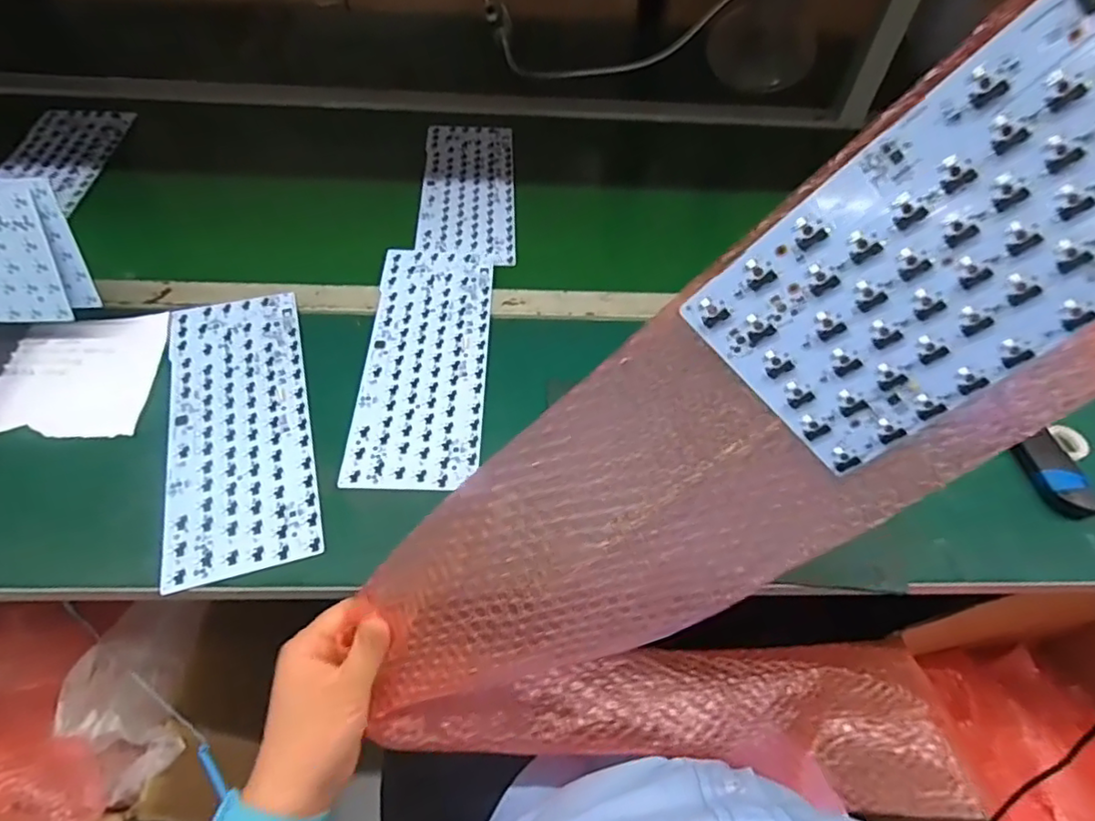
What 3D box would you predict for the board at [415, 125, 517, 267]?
[{"bbox_3d":[-0.104,-0.297,0.788,0.121,0.011,0.306,0,54,-5],"label":"board"}]

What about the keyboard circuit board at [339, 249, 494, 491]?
[{"bbox_3d":[-0.120,-0.056,0.603,0.118,0.005,0.304,2,54,-3],"label":"keyboard circuit board"}]

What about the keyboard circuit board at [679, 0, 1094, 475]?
[{"bbox_3d":[0.202,-0.096,0.208,0.117,0.297,0.004,42,27,-15],"label":"keyboard circuit board"}]

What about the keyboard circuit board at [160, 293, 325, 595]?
[{"bbox_3d":[-0.283,0.006,0.545,0.120,0.004,0.305,-13,56,-14],"label":"keyboard circuit board"}]

